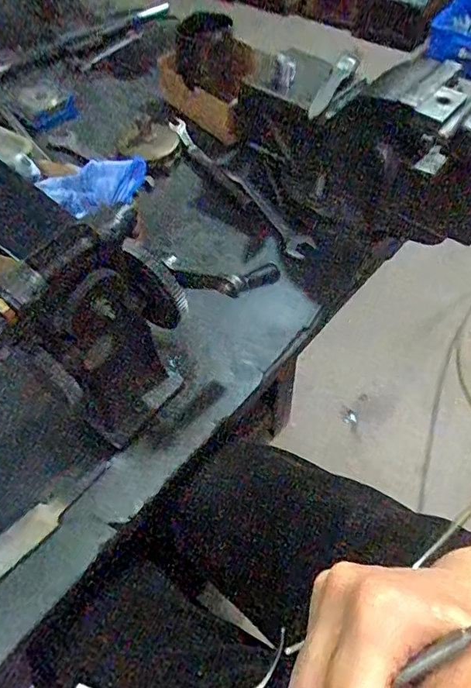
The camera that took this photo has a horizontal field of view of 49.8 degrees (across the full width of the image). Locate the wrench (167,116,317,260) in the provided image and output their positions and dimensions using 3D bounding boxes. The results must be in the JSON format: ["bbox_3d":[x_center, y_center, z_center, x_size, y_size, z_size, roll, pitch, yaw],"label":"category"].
[{"bbox_3d":[0.000,-0.190,0.600,0.033,0.018,0.272,-28,59,-19],"label":"wrench"}]

